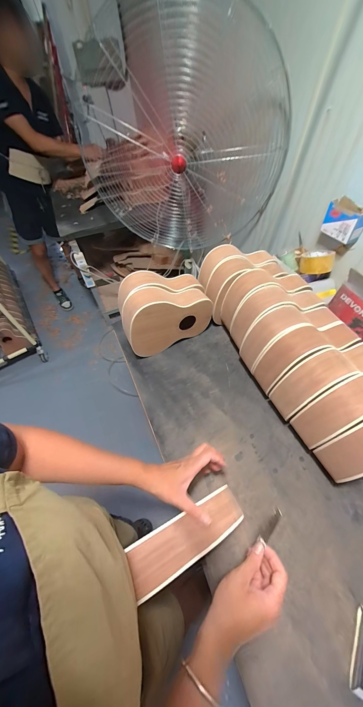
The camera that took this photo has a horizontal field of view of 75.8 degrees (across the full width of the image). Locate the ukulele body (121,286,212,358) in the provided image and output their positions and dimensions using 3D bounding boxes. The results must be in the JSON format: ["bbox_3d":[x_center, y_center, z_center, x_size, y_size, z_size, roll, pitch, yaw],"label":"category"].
[{"bbox_3d":[-0.040,-0.105,0.697,0.265,0.204,0.080,-24,58,-12],"label":"ukulele body"}]

